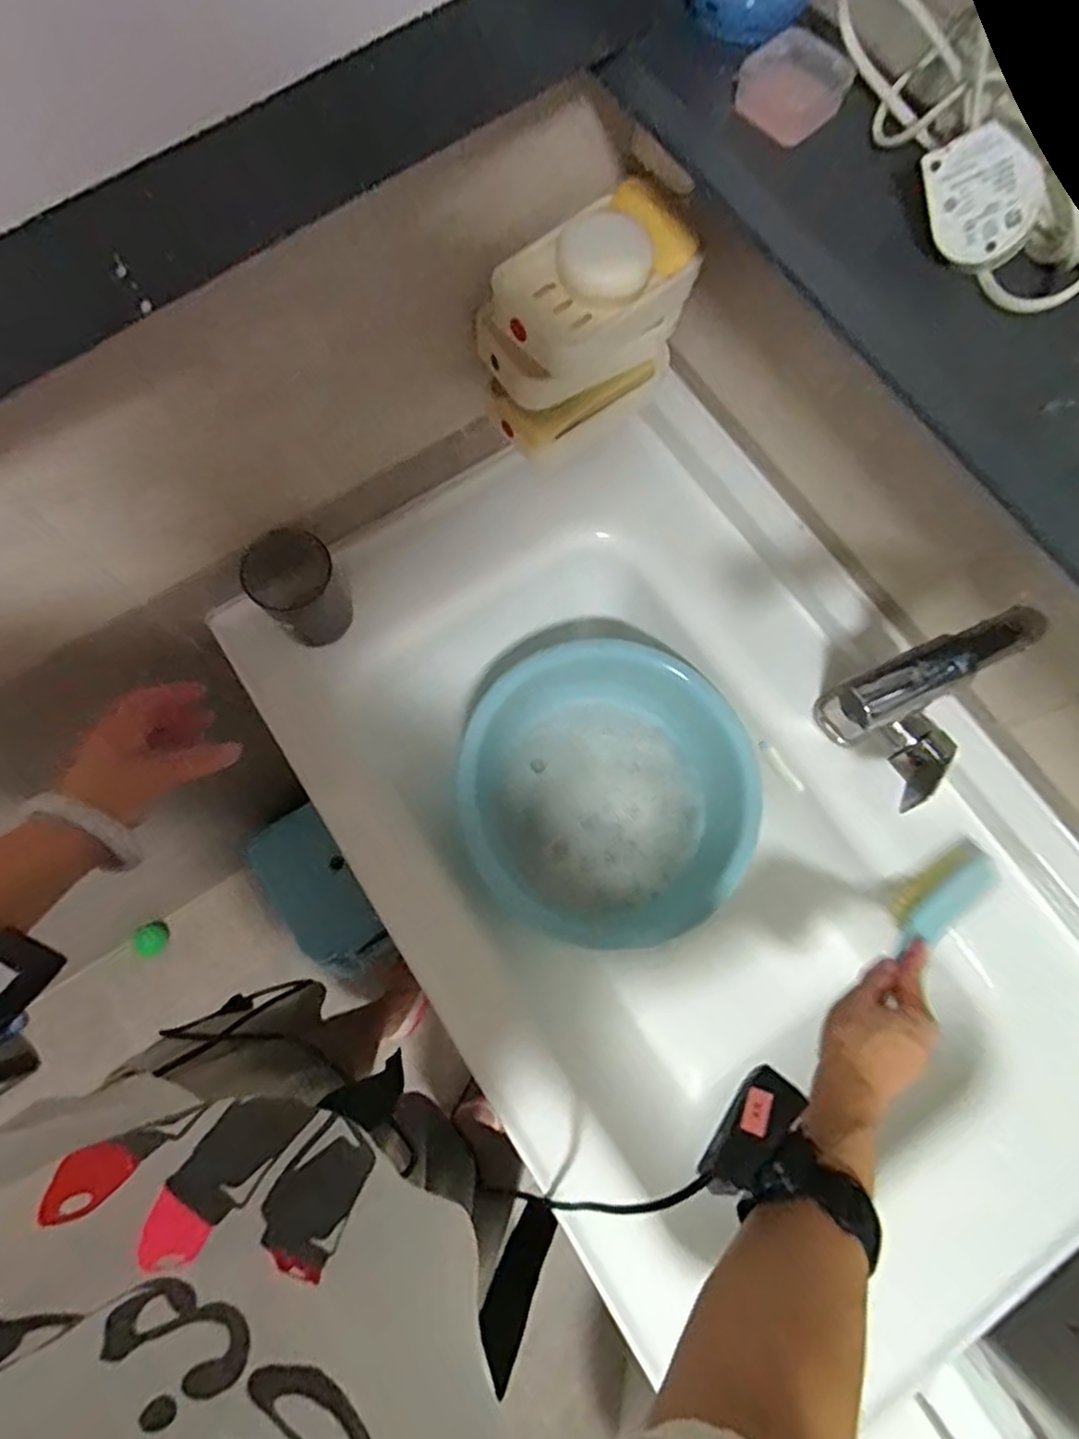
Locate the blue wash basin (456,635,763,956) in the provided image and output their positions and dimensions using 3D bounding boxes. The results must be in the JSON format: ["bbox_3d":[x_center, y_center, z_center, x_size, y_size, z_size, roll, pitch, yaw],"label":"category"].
[{"bbox_3d":[0.066,0.070,0.665,0.252,0.101,0.270,0,75,-1],"label":"blue wash basin"}]

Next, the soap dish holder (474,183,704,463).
[{"bbox_3d":[0.028,-0.298,0.520,0.149,0.128,0.090,-32,78,-9],"label":"soap dish holder"}]

